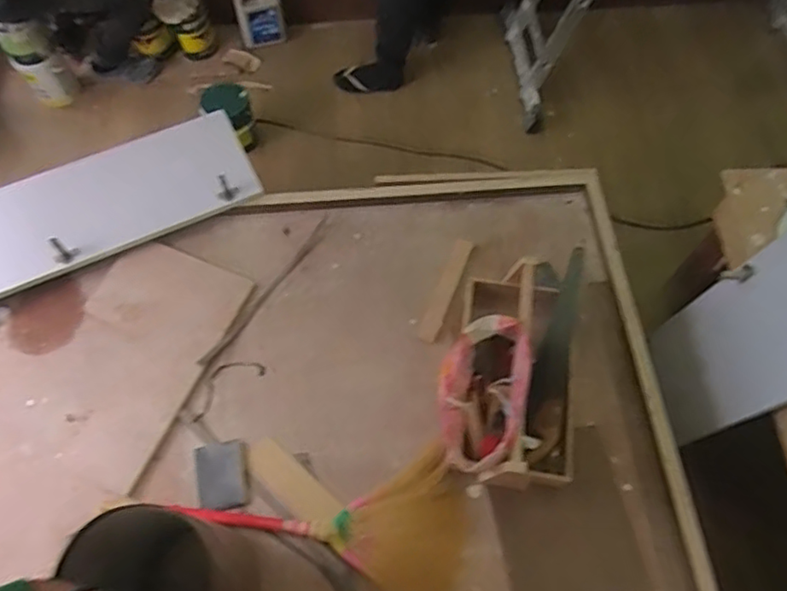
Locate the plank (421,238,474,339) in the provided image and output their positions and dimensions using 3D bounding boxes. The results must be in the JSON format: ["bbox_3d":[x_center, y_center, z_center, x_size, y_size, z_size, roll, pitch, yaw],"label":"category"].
[{"bbox_3d":[0.146,-0.017,1.641,0.050,0.012,0.313,20,65,10],"label":"plank"}]

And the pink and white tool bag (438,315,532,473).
[{"bbox_3d":[0.197,0.225,1.406,0.181,0.224,0.348,9,67,5],"label":"pink and white tool bag"}]

